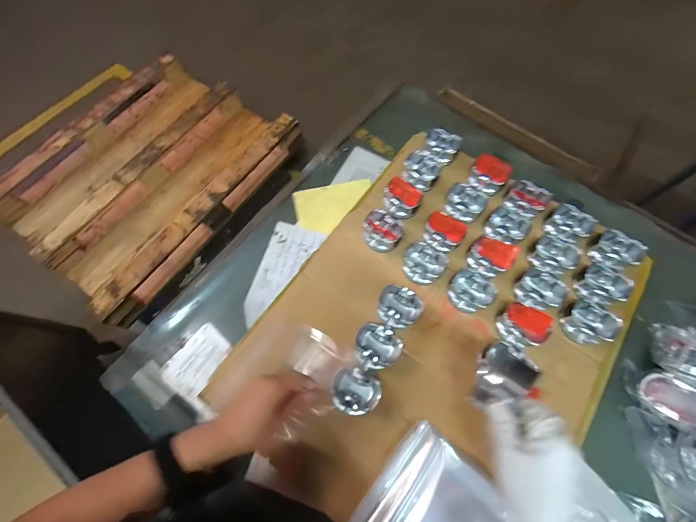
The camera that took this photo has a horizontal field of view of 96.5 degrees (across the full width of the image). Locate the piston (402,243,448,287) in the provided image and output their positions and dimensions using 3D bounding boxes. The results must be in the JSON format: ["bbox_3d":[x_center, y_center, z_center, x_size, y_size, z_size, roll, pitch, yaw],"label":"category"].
[{"bbox_3d":[0.132,0.008,0.542,0.071,0.035,0.059,28,70,11],"label":"piston"}]

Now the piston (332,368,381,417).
[{"bbox_3d":[0.011,0.194,0.459,0.067,0.036,0.061,20,70,9],"label":"piston"}]

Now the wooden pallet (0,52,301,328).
[{"bbox_3d":[-0.890,-0.399,1.393,0.877,0.214,1.090,33,75,19],"label":"wooden pallet"}]

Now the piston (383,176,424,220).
[{"bbox_3d":[0.103,-0.114,0.584,0.074,0.044,0.058,25,70,10],"label":"piston"}]

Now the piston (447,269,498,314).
[{"bbox_3d":[0.206,0.052,0.517,0.066,0.037,0.062,0,69,1],"label":"piston"}]

